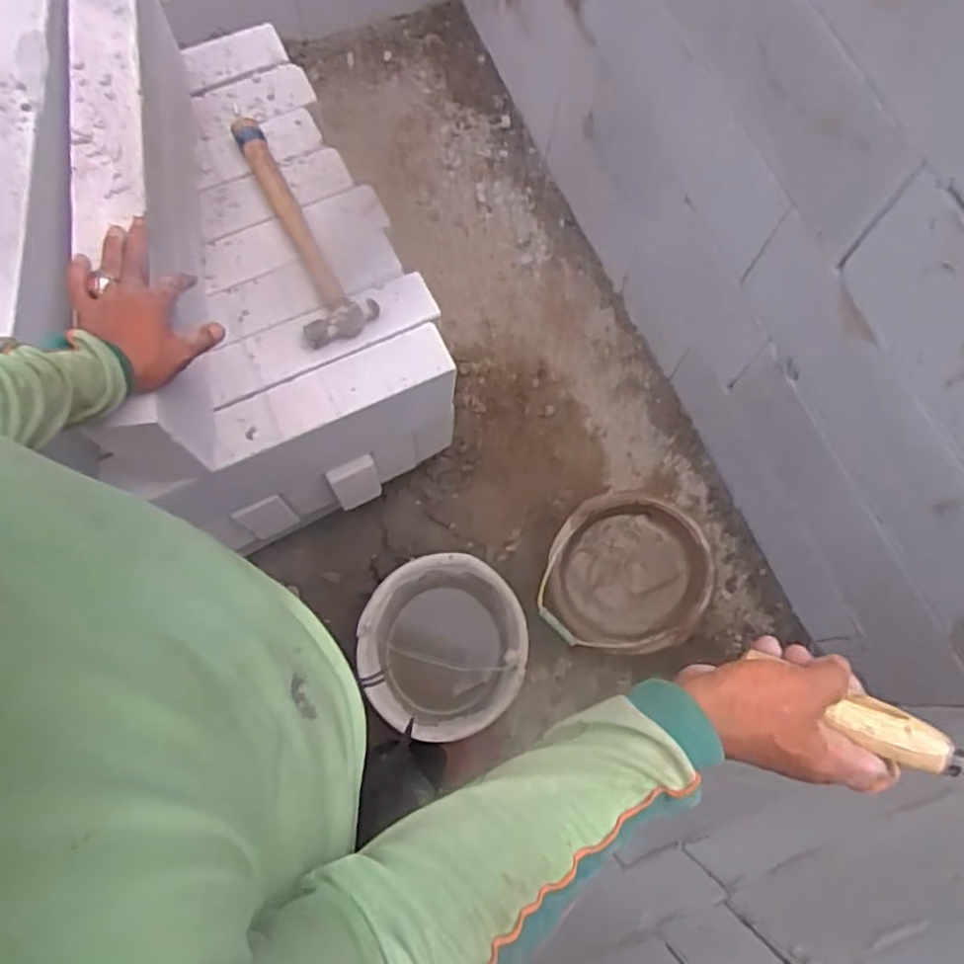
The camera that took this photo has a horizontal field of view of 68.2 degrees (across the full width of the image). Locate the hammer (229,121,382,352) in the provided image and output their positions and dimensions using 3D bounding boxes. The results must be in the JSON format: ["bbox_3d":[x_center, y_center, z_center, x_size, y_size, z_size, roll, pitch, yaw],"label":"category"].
[{"bbox_3d":[-0.240,-0.343,0.947,0.093,0.029,0.344,-22,77,-5],"label":"hammer"}]

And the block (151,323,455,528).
[{"bbox_3d":[-0.203,-0.084,1.006,0.339,0.223,0.079,-25,78,-6],"label":"block"}]

